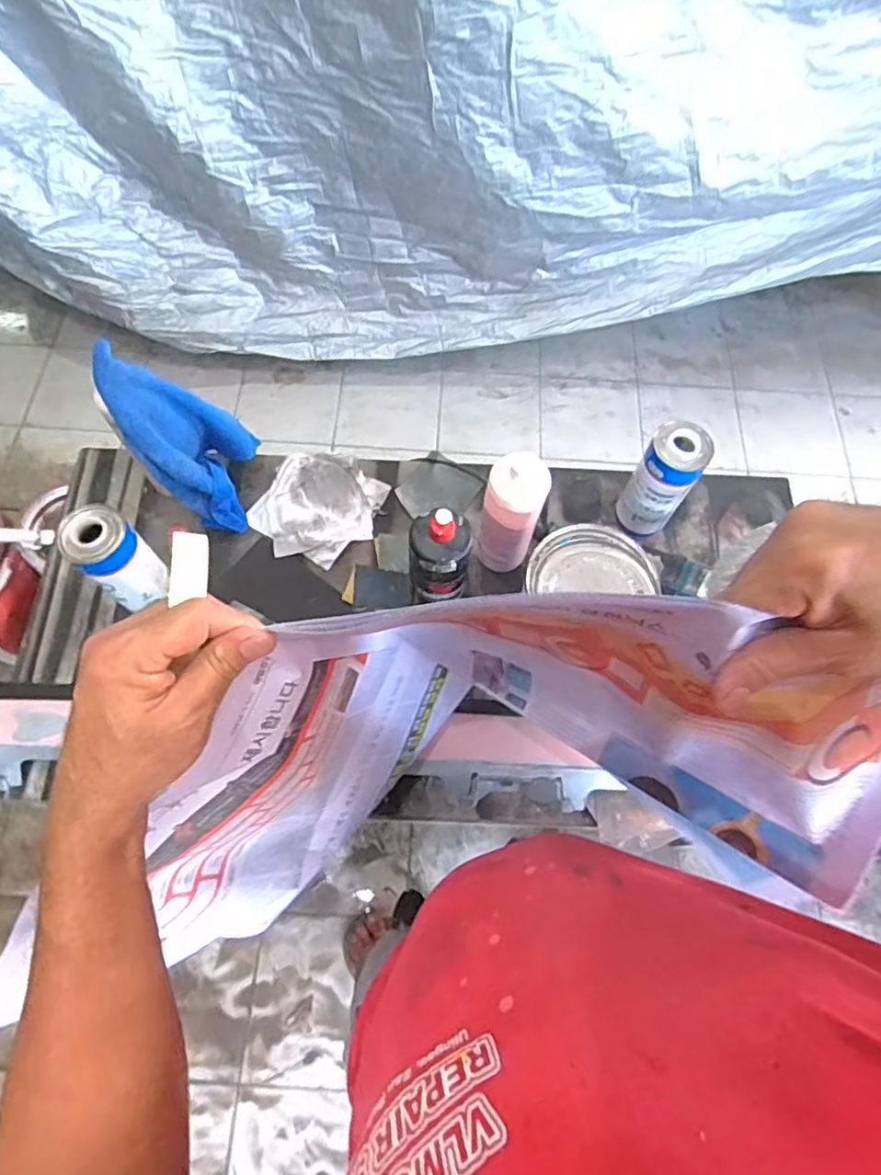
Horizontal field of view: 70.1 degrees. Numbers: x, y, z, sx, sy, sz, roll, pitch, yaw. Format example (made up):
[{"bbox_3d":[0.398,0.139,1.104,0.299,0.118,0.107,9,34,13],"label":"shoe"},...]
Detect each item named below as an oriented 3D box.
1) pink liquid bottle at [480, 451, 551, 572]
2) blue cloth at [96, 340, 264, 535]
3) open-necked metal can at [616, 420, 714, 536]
[{"bbox_3d":[0.101,-0.098,0.917,0.075,0.244,0.071,1,67,-1],"label":"pink liquid bottle"},{"bbox_3d":[-0.385,-0.204,0.923,0.076,0.279,0.179,-4,76,24],"label":"blue cloth"},{"bbox_3d":[0.334,-0.160,0.944,0.081,0.180,0.087,1,67,-1],"label":"open-necked metal can"}]

